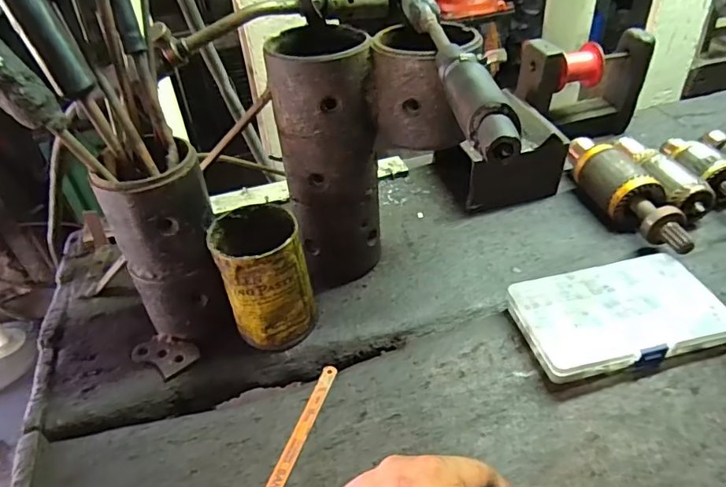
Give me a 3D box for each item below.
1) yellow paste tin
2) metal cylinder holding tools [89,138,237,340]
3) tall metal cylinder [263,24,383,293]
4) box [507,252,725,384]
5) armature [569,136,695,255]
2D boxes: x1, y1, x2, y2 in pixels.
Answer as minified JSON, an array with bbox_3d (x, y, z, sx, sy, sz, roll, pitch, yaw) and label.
[{"bbox_3d":[-0.087,0.033,0.457,0.072,0.116,0.074,-3,39,3],"label":"yellow paste tin"},{"bbox_3d":[-0.160,0.009,0.440,0.081,0.171,0.065,-14,40,-11],"label":"metal cylinder holding tools"},{"bbox_3d":[-0.031,-0.073,0.486,0.087,0.232,0.089,-12,40,-8],"label":"tall metal cylinder"},{"bbox_3d":[0.228,0.064,0.457,0.176,0.030,0.101,-13,39,-10],"label":"box"},{"bbox_3d":[0.295,-0.058,0.569,0.059,0.063,0.205,-10,40,-6],"label":"armature"}]

